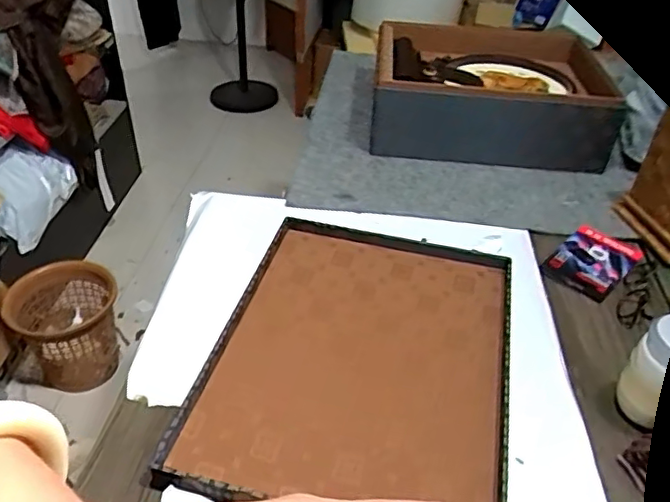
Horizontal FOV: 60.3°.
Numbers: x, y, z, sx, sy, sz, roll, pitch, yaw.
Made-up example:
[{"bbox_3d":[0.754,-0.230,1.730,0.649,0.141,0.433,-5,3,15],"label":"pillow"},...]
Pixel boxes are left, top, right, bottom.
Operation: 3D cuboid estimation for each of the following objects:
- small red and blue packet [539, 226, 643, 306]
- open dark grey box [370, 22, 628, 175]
[{"bbox_3d":[0.405,0.015,0.908,0.161,0.019,0.104,-31,48,-34],"label":"small red and blue packet"},{"bbox_3d":[0.312,-0.352,1.215,0.456,0.135,0.438,5,39,3],"label":"open dark grey box"}]

